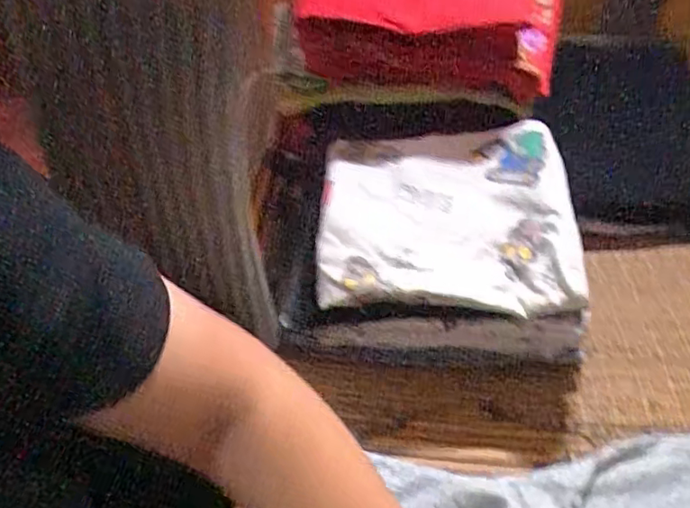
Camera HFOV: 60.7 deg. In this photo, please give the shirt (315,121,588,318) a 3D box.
[{"bbox_3d":[0.087,-0.041,0.518,0.215,0.041,0.182,1,58,4],"label":"shirt"}]

